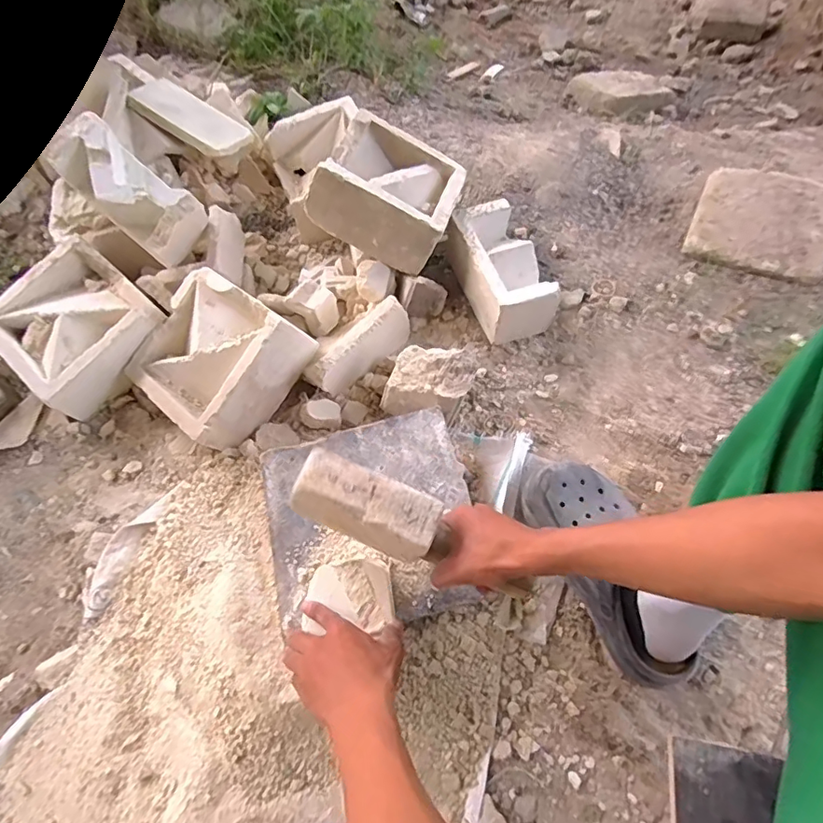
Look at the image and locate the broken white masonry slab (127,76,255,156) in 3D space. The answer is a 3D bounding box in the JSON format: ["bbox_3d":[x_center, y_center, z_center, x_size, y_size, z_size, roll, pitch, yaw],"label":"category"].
[{"bbox_3d":[-0.381,-0.514,0.921,0.185,0.021,0.108,33,56,-1],"label":"broken white masonry slab"}]

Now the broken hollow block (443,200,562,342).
[{"bbox_3d":[0.139,-0.220,0.837,0.108,0.109,0.199,-17,64,-5],"label":"broken hollow block"}]

